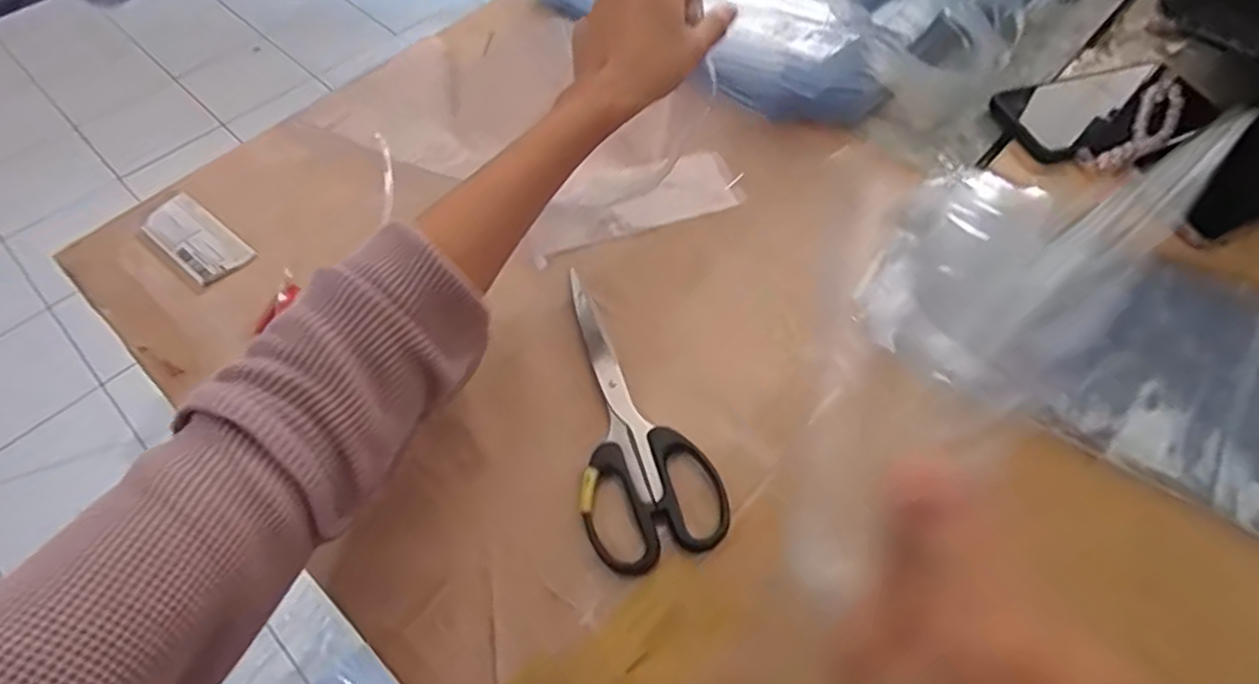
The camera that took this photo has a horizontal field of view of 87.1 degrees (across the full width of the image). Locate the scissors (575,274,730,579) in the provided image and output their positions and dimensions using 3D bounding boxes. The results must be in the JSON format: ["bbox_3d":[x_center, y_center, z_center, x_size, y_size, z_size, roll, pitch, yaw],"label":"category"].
[{"bbox_3d":[-0.007,0.037,0.379,0.072,0.010,0.182,-17,59,-9],"label":"scissors"}]

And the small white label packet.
[{"bbox_3d":[-0.307,-0.072,0.469,0.095,0.007,0.040,34,64,21],"label":"small white label packet"}]

